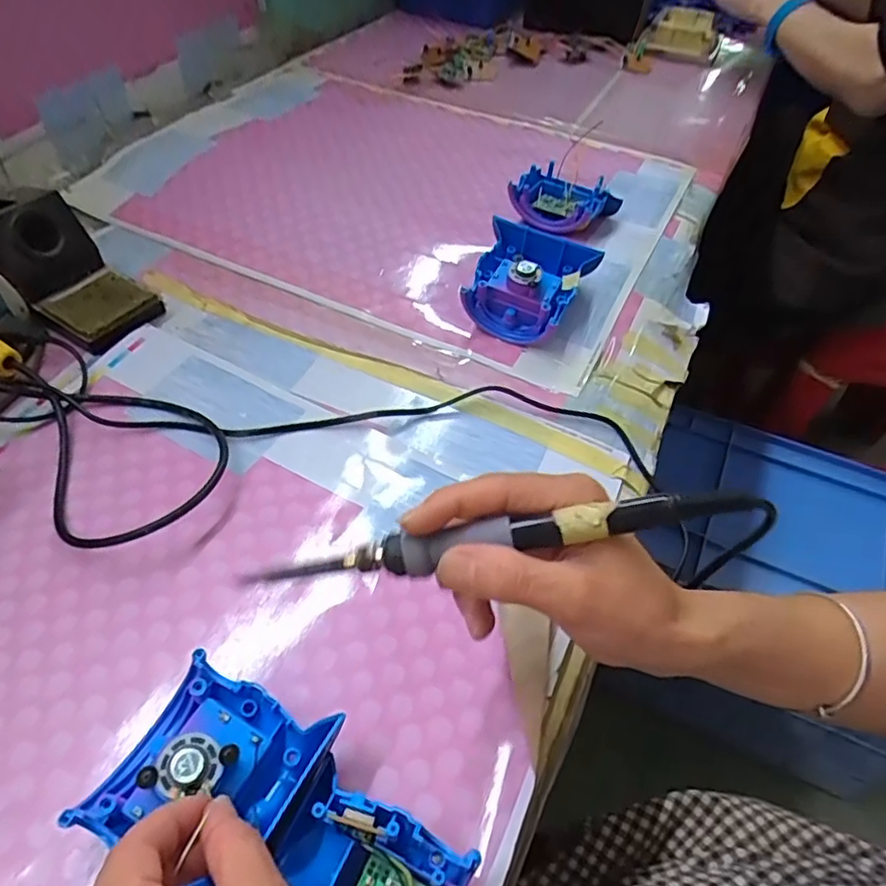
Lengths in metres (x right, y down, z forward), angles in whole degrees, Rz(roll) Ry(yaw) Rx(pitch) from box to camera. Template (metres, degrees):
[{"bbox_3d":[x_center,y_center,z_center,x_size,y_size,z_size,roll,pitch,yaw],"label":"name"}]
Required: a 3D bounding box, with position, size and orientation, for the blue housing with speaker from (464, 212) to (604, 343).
[{"bbox_3d":[0.067,-0.127,0.505,0.090,0.059,0.076,23,52,17],"label":"blue housing with speaker"}]

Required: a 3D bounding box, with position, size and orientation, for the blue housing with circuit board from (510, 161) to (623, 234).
[{"bbox_3d":[0.114,-0.228,0.576,0.079,0.032,0.079,30,54,21],"label":"blue housing with circuit board"}]

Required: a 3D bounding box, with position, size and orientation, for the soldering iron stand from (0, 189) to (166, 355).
[{"bbox_3d":[-0.302,-0.137,0.482,0.146,0.071,0.078,30,54,21],"label":"soldering iron stand"}]

